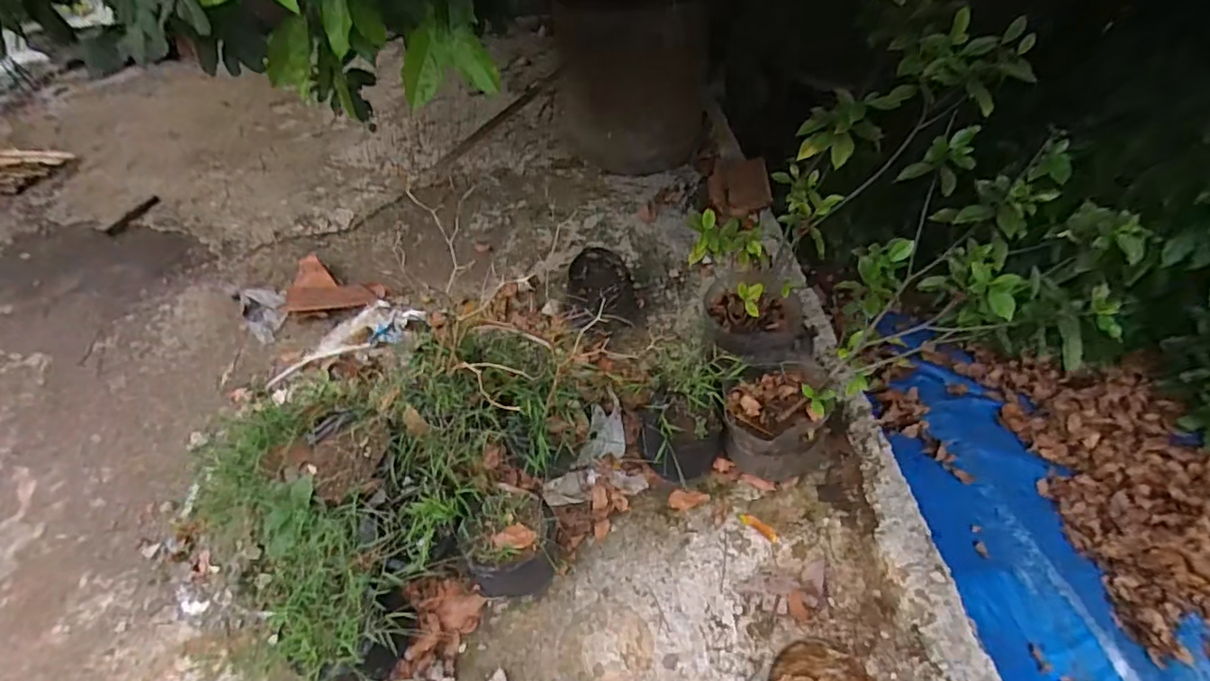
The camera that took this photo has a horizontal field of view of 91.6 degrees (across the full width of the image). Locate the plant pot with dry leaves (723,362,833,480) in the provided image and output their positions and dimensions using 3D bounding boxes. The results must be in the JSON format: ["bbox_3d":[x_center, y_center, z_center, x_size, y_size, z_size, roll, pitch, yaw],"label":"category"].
[{"bbox_3d":[0.401,0.181,1.399,0.247,0.276,0.222,-26,55,-17],"label":"plant pot with dry leaves"}]

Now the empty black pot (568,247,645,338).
[{"bbox_3d":[0.001,-0.135,1.756,0.223,0.173,0.250,-1,51,2],"label":"empty black pot"}]

